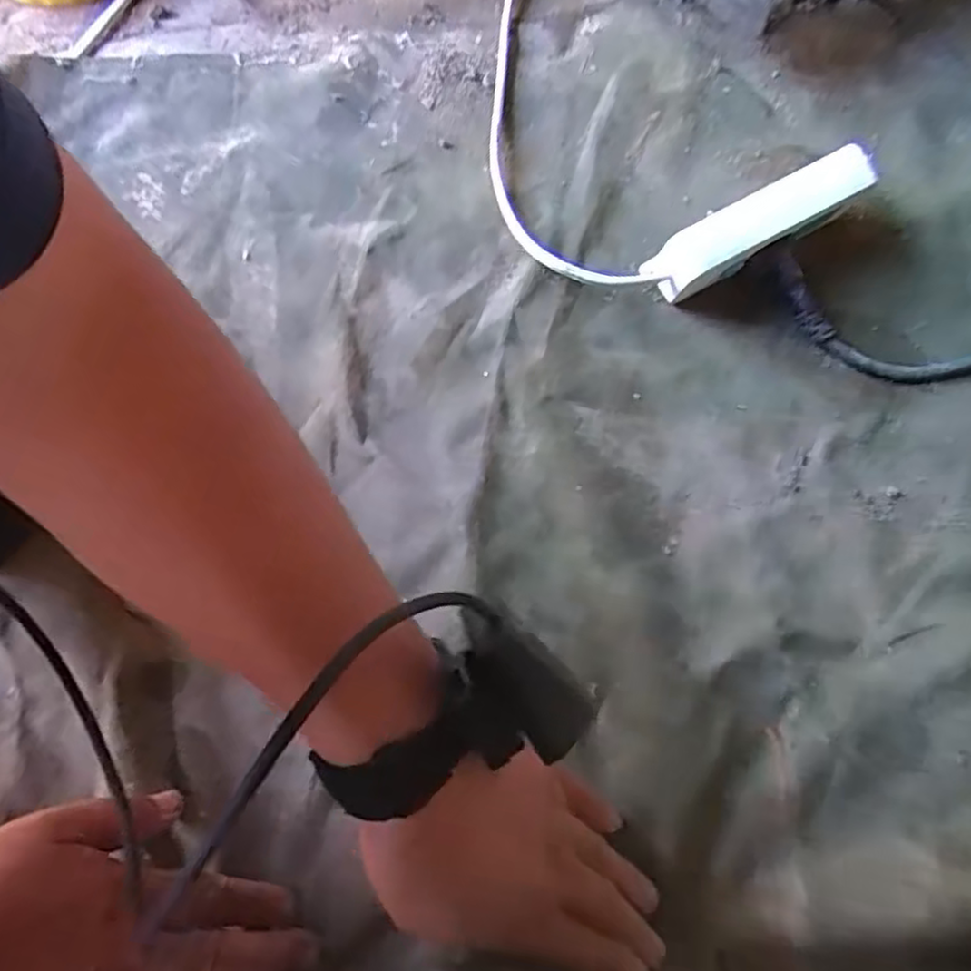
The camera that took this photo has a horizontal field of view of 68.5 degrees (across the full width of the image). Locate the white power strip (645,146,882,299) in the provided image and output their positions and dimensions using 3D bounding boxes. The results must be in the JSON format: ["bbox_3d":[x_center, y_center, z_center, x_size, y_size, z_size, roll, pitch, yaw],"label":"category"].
[{"bbox_3d":[0.167,-0.158,0.438,0.137,0.035,0.030,-28,75,10],"label":"white power strip"}]

